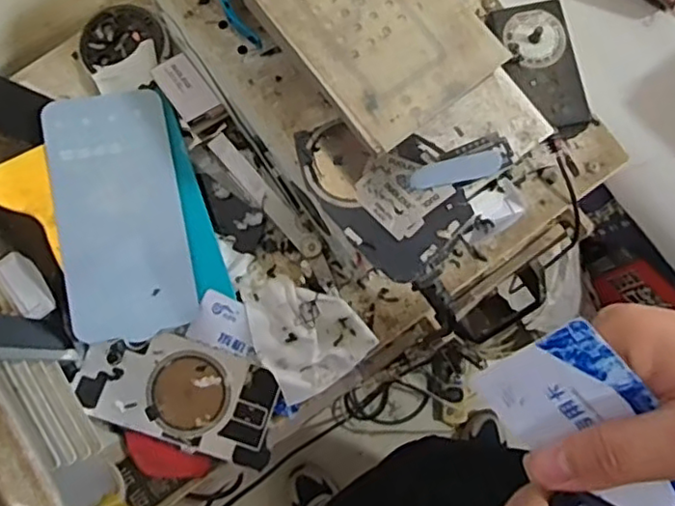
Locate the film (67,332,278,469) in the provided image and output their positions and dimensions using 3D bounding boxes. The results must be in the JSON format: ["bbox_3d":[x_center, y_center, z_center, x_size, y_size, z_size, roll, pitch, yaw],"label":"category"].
[{"bbox_3d":[-0.102,0.088,0.404,0.125,0.006,0.066,19,84,2],"label":"film"}]

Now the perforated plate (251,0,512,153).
[{"bbox_3d":[0.002,-0.138,0.316,0.084,0.006,0.166,-37,81,-8],"label":"perforated plate"}]

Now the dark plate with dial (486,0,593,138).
[{"bbox_3d":[0.135,-0.123,0.418,0.048,0.012,0.092,-12,79,-3],"label":"dark plate with dial"}]

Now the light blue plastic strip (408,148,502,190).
[{"bbox_3d":[0.067,-0.046,0.348,0.054,0.007,0.016,-16,79,-4],"label":"light blue plastic strip"}]

